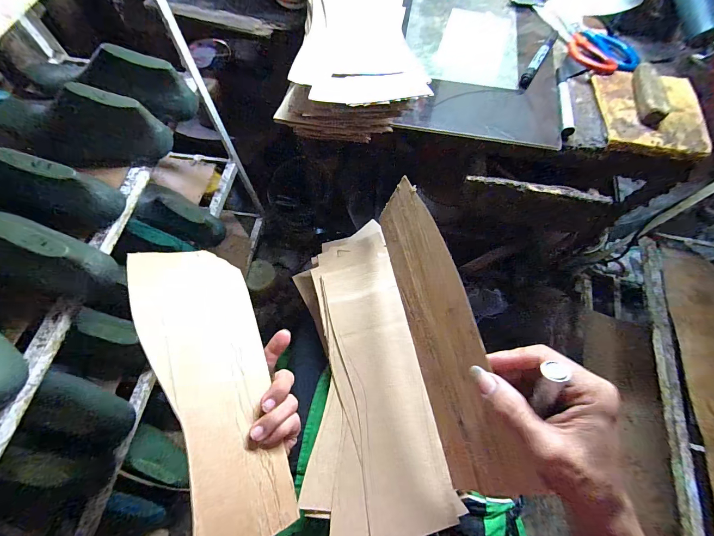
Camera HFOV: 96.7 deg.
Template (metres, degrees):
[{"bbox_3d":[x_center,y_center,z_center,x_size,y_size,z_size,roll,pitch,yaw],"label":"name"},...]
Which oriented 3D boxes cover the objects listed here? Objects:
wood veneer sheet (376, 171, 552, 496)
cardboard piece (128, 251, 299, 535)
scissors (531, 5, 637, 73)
[{"bbox_3d":[0.080,0.047,0.330,0.004,0.103,0.311,1,60,-24],"label":"wood veneer sheet"},{"bbox_3d":[-0.149,0.113,0.333,0.109,0.024,0.309,-12,70,-33],"label":"cardboard piece"},{"bbox_3d":[0.388,-0.399,0.540,0.103,0.012,0.201,-20,69,-11],"label":"scissors"}]

